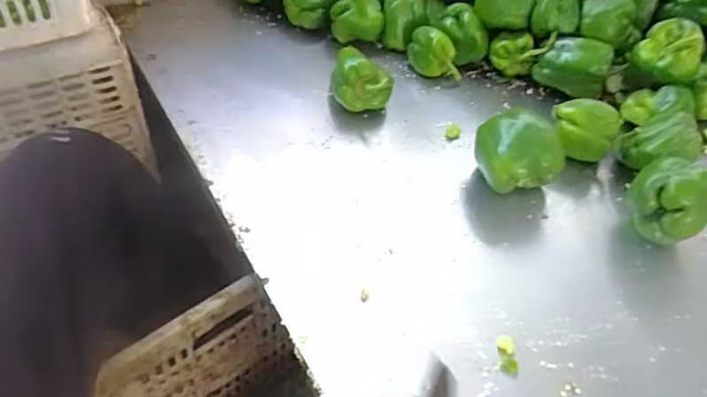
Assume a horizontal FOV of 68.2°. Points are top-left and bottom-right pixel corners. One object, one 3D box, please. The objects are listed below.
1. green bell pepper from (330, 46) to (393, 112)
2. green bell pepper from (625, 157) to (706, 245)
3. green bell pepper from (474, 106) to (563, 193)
[{"bbox_3d":[0.011,-0.178,0.787,0.092,0.066,0.087,4,42,-1],"label":"green bell pepper"},{"bbox_3d":[0.372,0.005,0.618,0.087,0.081,0.078,30,48,25],"label":"green bell pepper"},{"bbox_3d":[0.200,-0.053,0.657,0.093,0.085,0.085,3,43,-2],"label":"green bell pepper"}]

